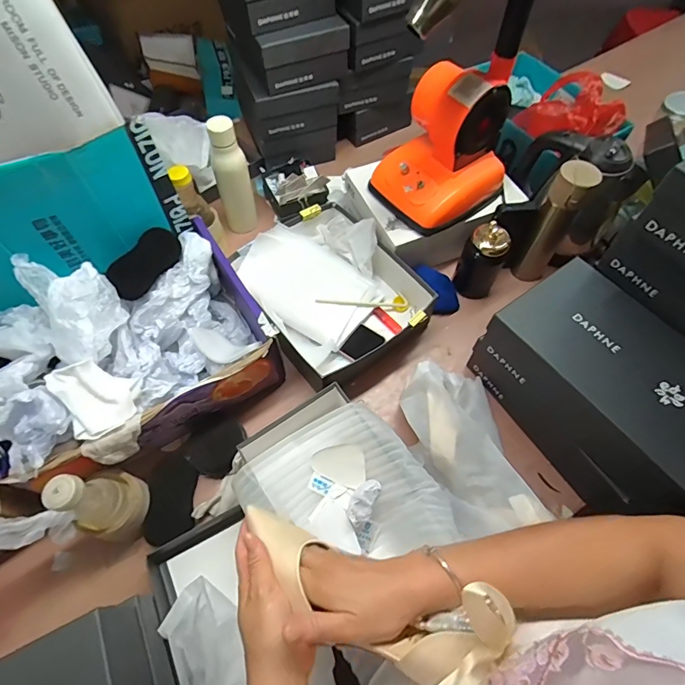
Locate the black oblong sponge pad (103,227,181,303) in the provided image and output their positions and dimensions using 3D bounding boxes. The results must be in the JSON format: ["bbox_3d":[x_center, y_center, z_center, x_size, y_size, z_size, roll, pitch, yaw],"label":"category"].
[{"bbox_3d":[-0.312,-0.127,0.667,0.011,0.062,0.127,3,53,48],"label":"black oblong sponge pad"}]

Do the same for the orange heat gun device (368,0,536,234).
[{"bbox_3d":[0.174,-0.411,0.614,0.220,0.478,0.174,-36,67,-18],"label":"orange heat gun device"}]

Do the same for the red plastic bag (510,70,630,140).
[{"bbox_3d":[0.463,-0.465,0.840,0.167,0.073,0.151,41,69,20],"label":"red plastic bag"}]

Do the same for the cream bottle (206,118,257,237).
[{"bbox_3d":[-0.218,-0.323,0.833,0.063,0.226,0.055,-15,62,-8],"label":"cream bottle"}]

